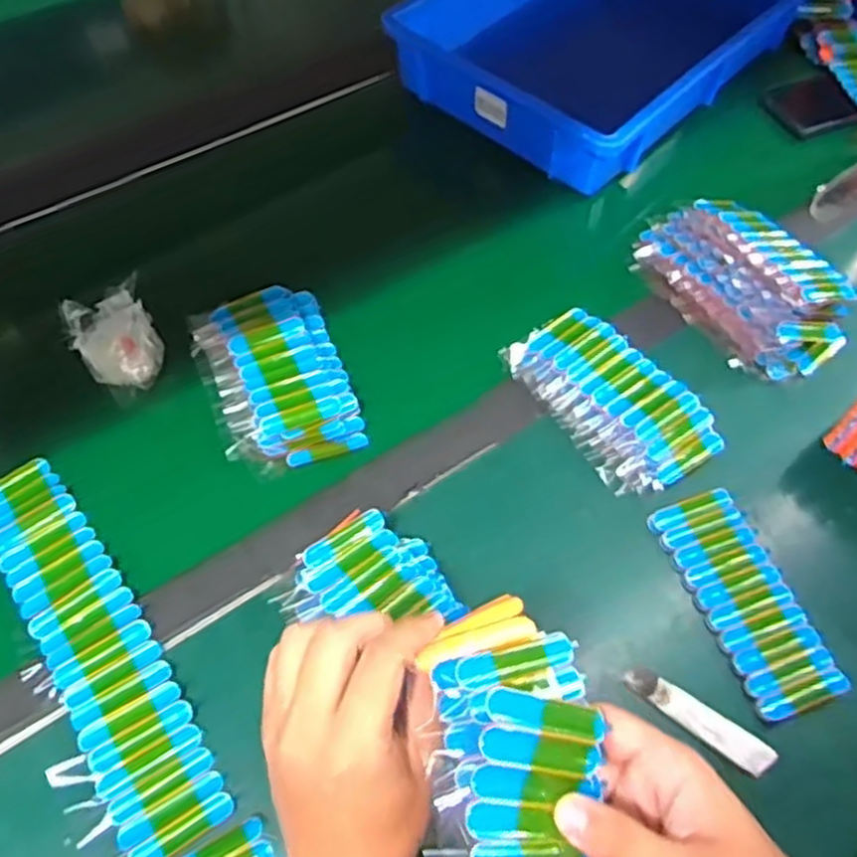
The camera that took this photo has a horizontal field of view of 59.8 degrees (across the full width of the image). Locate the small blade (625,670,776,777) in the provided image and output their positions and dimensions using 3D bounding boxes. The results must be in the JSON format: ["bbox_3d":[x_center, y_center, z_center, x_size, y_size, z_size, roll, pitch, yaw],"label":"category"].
[{"bbox_3d":[0.173,0.186,0.477,0.098,0.005,0.019,32,62,17],"label":"small blade"}]

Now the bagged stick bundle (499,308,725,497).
[{"bbox_3d":[0.143,-0.026,0.590,0.090,0.030,0.165,-29,63,-18],"label":"bagged stick bundle"}]

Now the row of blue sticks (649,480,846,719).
[{"bbox_3d":[0.219,0.116,0.514,0.065,0.010,0.152,-17,60,-12],"label":"row of blue sticks"}]

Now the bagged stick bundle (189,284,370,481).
[{"bbox_3d":[-0.123,-0.045,0.599,0.103,0.033,0.166,-17,60,-12],"label":"bagged stick bundle"}]

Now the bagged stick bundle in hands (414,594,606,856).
[{"bbox_3d":[0.043,0.158,0.316,0.081,0.045,0.171,-6,60,-6],"label":"bagged stick bundle in hands"}]

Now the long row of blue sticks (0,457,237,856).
[{"bbox_3d":[-0.221,0.135,0.486,0.065,0.006,0.288,-32,64,-19],"label":"long row of blue sticks"}]

